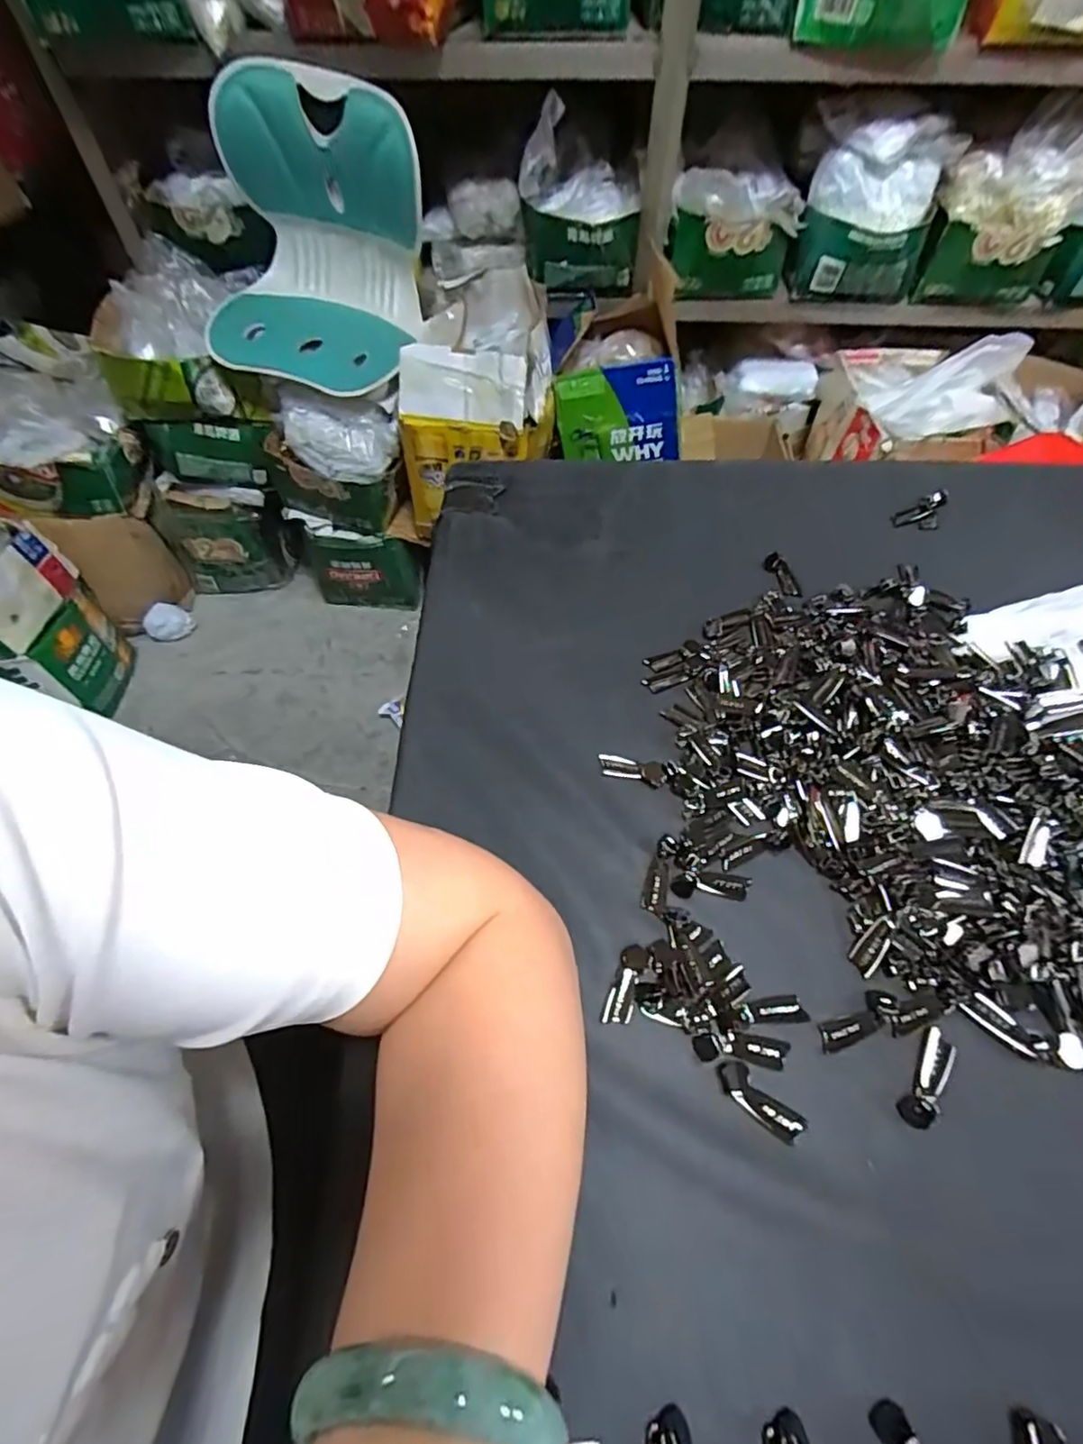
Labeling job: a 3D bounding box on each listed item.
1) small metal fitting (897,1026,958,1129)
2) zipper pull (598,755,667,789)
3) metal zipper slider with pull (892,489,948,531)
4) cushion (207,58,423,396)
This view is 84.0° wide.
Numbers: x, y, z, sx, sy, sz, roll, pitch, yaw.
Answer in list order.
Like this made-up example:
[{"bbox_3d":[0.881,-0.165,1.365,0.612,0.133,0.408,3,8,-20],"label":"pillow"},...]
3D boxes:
[{"bbox_3d":[0.173,0.159,0.268,0.014,0.004,0.043,34,63,19],"label":"small metal fitting"},{"bbox_3d":[0.053,0.026,0.348,0.039,0.006,0.015,16,58,9],"label":"zipper pull"},{"bbox_3d":[0.299,-0.161,0.470,0.052,0.006,0.025,-29,89,-1],"label":"metal zipper slider with pull"},{"bbox_3d":[-0.415,-0.853,1.058,0.391,0.340,0.400,1,59,1],"label":"cushion"}]

